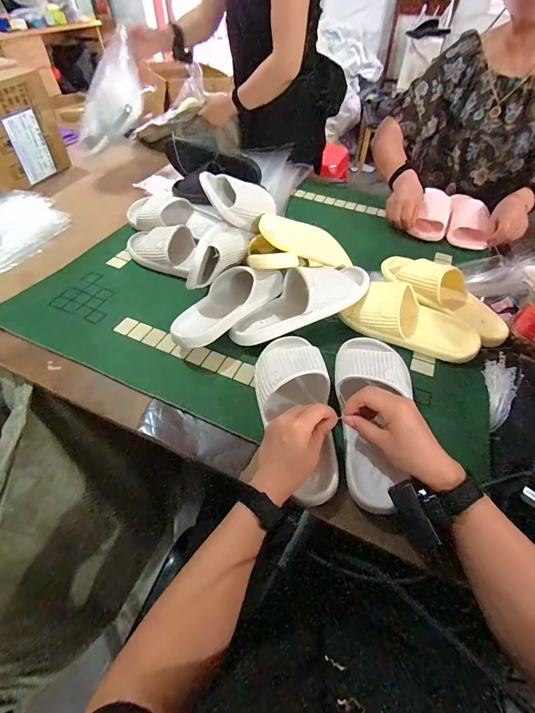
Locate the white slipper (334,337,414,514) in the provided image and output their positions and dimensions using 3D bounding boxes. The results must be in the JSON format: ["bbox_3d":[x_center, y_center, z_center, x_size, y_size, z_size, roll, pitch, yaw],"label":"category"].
[{"bbox_3d":[0.149,0.073,0.472,0.106,0.069,0.262,5,63,4],"label":"white slipper"}]

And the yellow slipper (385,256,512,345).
[{"bbox_3d":[0.339,-0.118,0.640,0.262,0.073,0.089,39,58,10],"label":"yellow slipper"}]

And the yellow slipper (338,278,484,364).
[{"bbox_3d":[0.262,-0.070,0.608,0.237,0.065,0.093,18,52,14],"label":"yellow slipper"}]

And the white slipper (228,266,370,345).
[{"bbox_3d":[0.060,-0.104,0.610,0.284,0.072,0.107,-27,54,-5],"label":"white slipper"}]

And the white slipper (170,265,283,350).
[{"bbox_3d":[-0.084,-0.102,0.610,0.109,0.081,0.233,36,58,26],"label":"white slipper"}]

